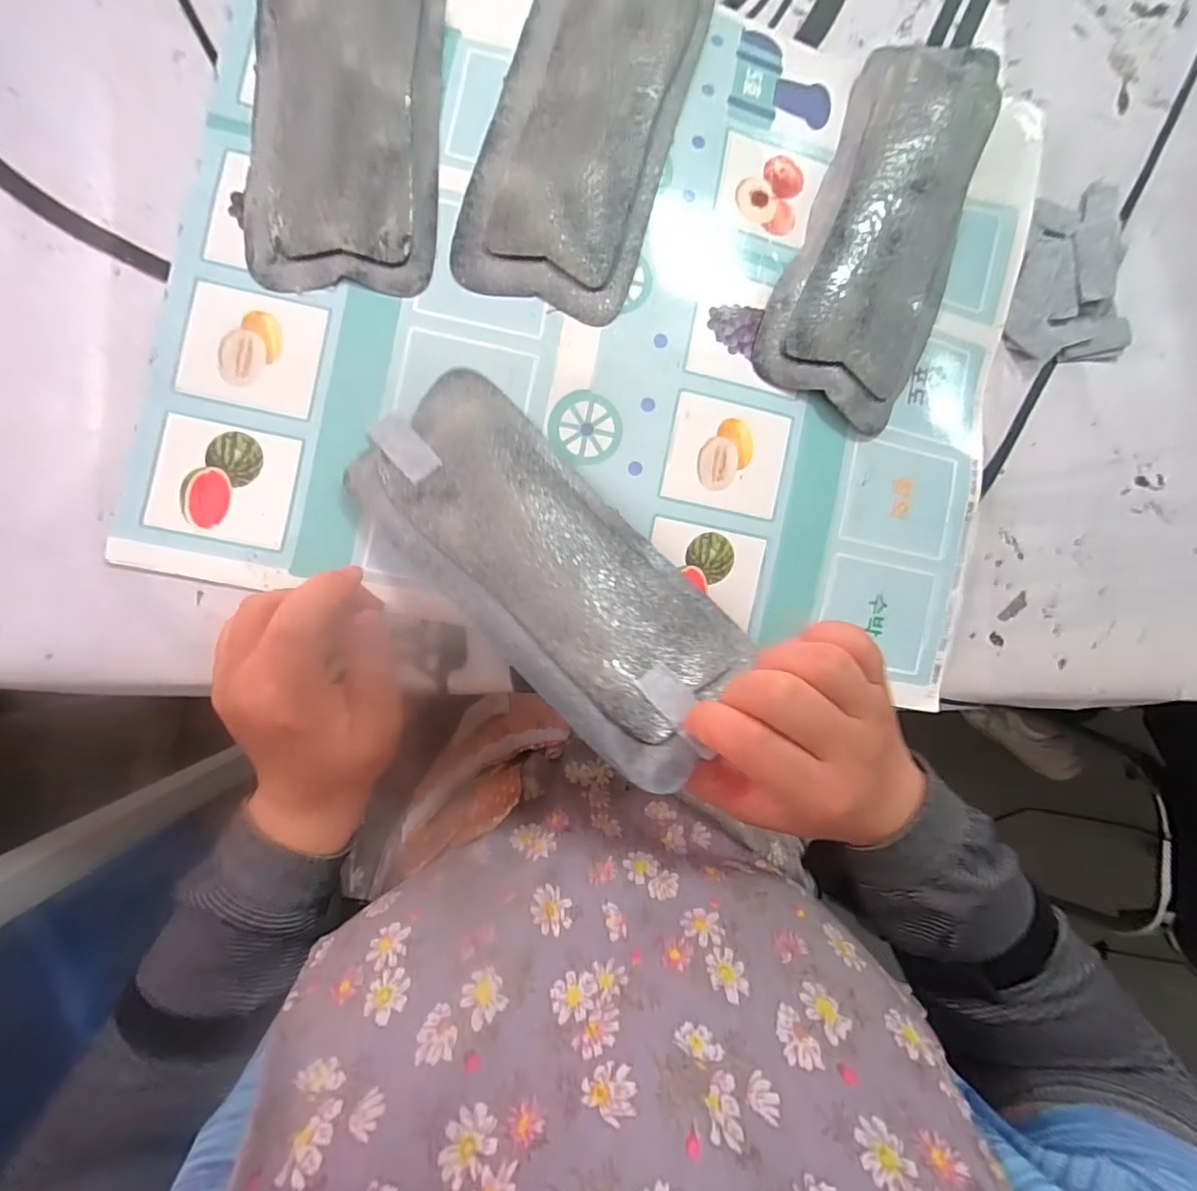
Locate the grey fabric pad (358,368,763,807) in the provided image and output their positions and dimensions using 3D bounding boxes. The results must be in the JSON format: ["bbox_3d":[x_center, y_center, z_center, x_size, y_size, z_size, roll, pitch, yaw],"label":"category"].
[{"bbox_3d":[-0.026,-0.018,0.280,0.221,0.015,0.096,43,72,9],"label":"grey fabric pad"}]

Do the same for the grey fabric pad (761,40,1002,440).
[{"bbox_3d":[0.169,-0.213,0.328,0.095,0.025,0.222,23,85,-7],"label":"grey fabric pad"}]

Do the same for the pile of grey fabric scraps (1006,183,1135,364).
[{"bbox_3d":[0.301,-0.209,0.356,0.086,0.017,0.110,-5,89,-8],"label":"pile of grey fabric scraps"}]

